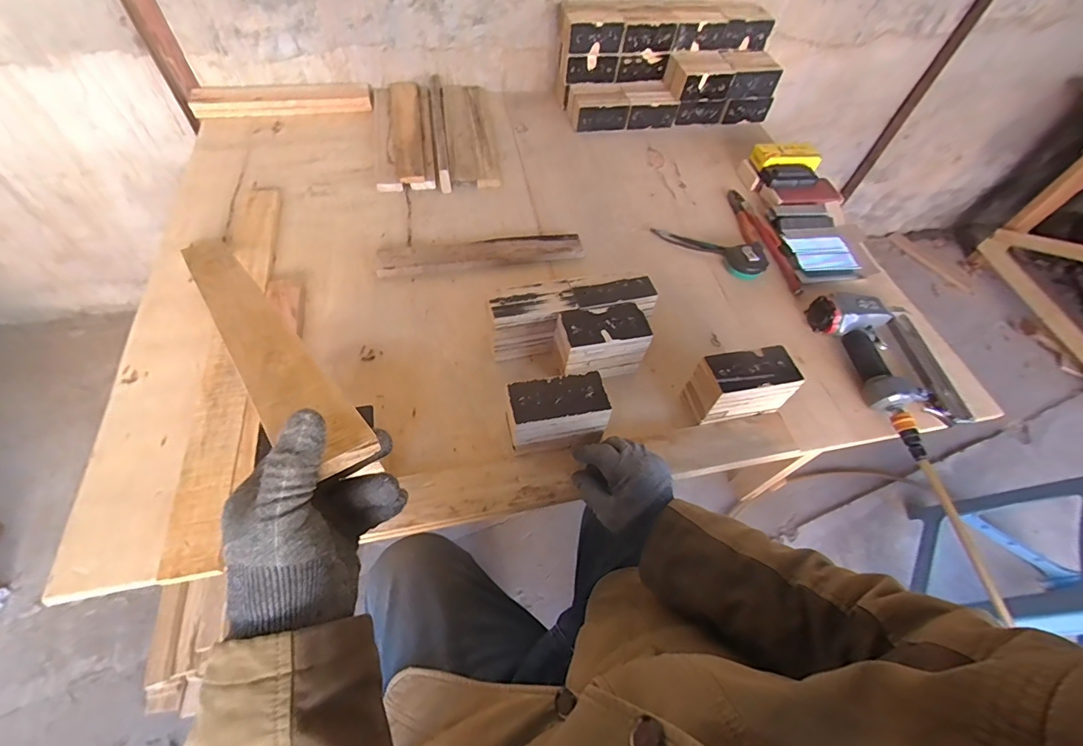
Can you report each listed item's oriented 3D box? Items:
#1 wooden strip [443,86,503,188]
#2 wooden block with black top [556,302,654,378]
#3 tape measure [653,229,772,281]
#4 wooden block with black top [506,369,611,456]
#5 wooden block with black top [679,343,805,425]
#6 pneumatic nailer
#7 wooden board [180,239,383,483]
[{"bbox_3d":[-0.151,-0.509,0.963,0.093,0.028,0.338,-8,57,-11],"label":"wooden strip"},{"bbox_3d":[0.083,-0.039,0.650,0.121,0.089,0.068,-12,58,-13],"label":"wooden block with black top"},{"bbox_3d":[0.315,-0.239,0.840,0.204,0.032,0.079,34,59,17],"label":"tape measure"},{"bbox_3d":[0.017,0.053,0.570,0.119,0.077,0.065,-7,57,-10],"label":"wooden block with black top"},{"bbox_3d":[0.267,0.022,0.620,0.123,0.091,0.066,-8,57,-11],"label":"wooden block with black top"},{"bbox_3d":[0.542,-0.023,0.692,0.158,0.055,0.261,-16,59,-15],"label":"pneumatic nailer"},{"bbox_3d":[-0.323,-0.065,0.496,0.062,0.016,0.607,-35,45,-25],"label":"wooden board"}]

